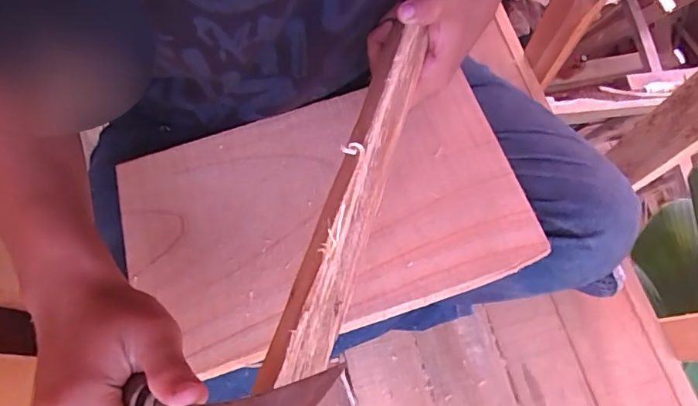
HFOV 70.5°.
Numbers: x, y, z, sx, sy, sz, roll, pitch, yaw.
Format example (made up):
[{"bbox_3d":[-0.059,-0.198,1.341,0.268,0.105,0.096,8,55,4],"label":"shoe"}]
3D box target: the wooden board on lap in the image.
[{"bbox_3d":[-0.027,0.003,0.413,0.316,0.007,0.206,-19,64,-2],"label":"wooden board on lap"}]

